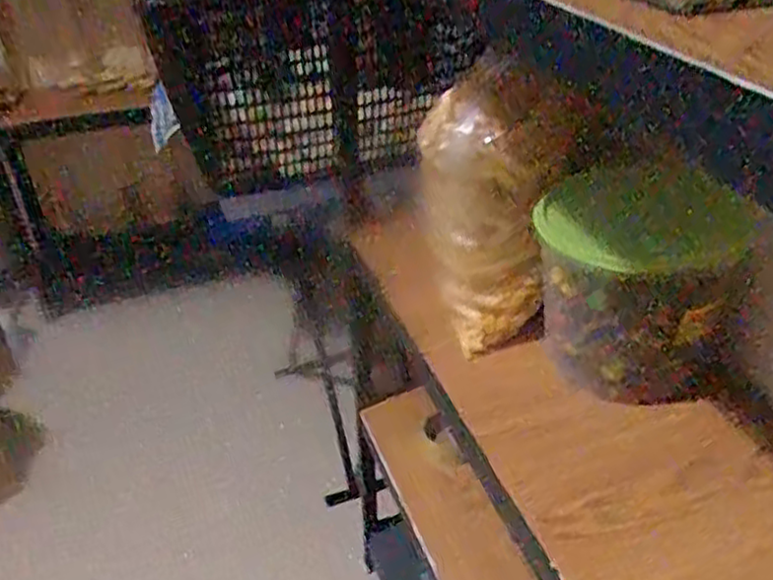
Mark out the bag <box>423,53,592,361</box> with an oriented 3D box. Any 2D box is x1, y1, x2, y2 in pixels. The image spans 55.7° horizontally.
[{"bbox_3d":[0.120,-0.093,0.830,0.120,0.311,0.132,-15,36,-18],"label":"bag"}]

